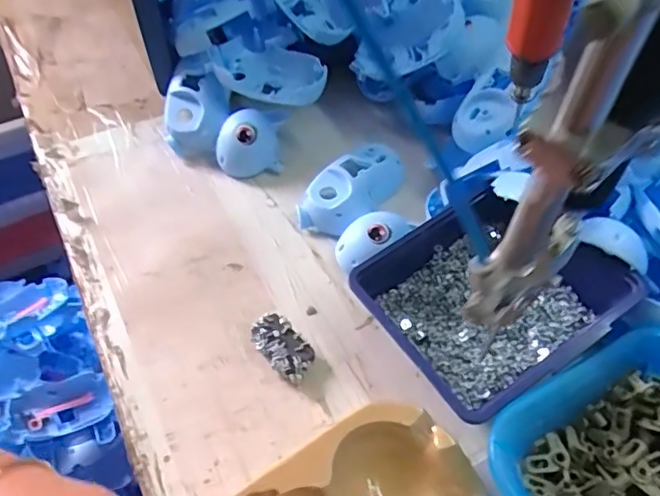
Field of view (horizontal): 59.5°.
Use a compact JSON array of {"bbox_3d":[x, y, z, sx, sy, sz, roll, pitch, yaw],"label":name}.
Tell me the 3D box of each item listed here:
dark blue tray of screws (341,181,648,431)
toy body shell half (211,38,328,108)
[{"bbox_3d":[0.118,0.044,0.436,0.160,0.070,0.142,-26,55,-20],"label":"dark blue tray of screws"},{"bbox_3d":[-0.063,-0.178,0.583,0.126,0.035,0.058,22,54,17],"label":"toy body shell half"}]

